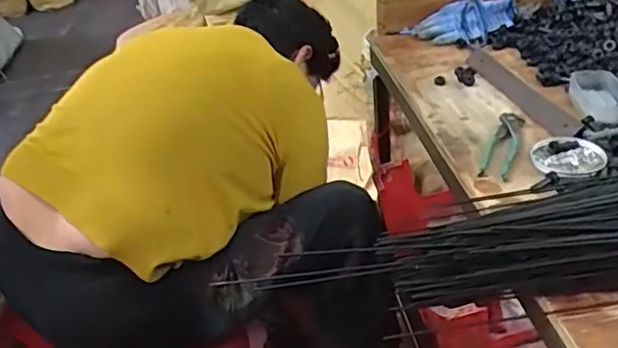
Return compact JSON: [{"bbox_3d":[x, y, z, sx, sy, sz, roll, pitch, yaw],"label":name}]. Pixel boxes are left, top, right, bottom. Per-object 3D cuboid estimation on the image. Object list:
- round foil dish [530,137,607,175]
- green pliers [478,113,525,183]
[{"bbox_3d":[0.341,-0.022,0.793,0.089,0.013,0.077,9,36,22],"label":"round foil dish"},{"bbox_3d":[0.268,-0.040,0.833,0.039,0.017,0.157,10,37,23],"label":"green pliers"}]

